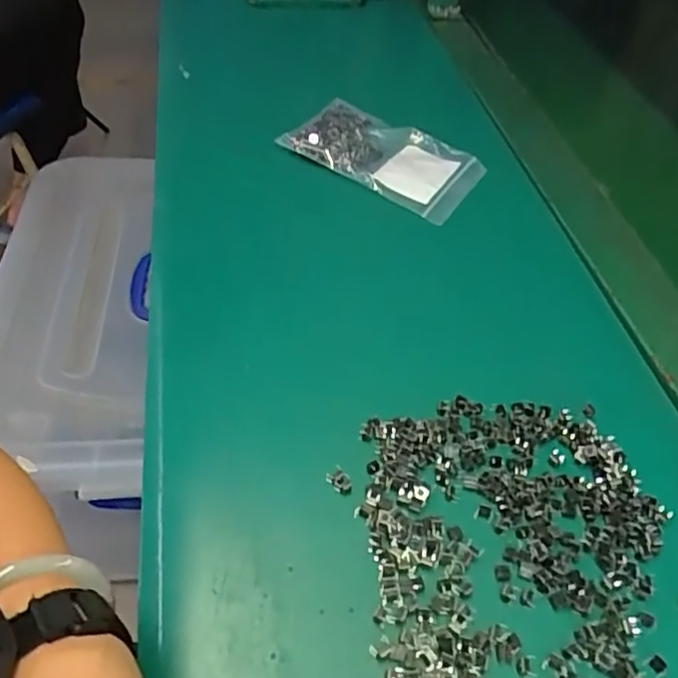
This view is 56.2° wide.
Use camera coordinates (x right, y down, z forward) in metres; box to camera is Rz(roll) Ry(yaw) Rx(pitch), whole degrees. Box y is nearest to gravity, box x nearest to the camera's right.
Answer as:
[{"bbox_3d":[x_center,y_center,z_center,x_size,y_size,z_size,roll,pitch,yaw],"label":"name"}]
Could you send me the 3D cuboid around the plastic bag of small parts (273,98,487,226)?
[{"bbox_3d":[0.037,-0.151,0.521,0.149,0.017,0.090,29,53,12],"label":"plastic bag of small parts"}]

